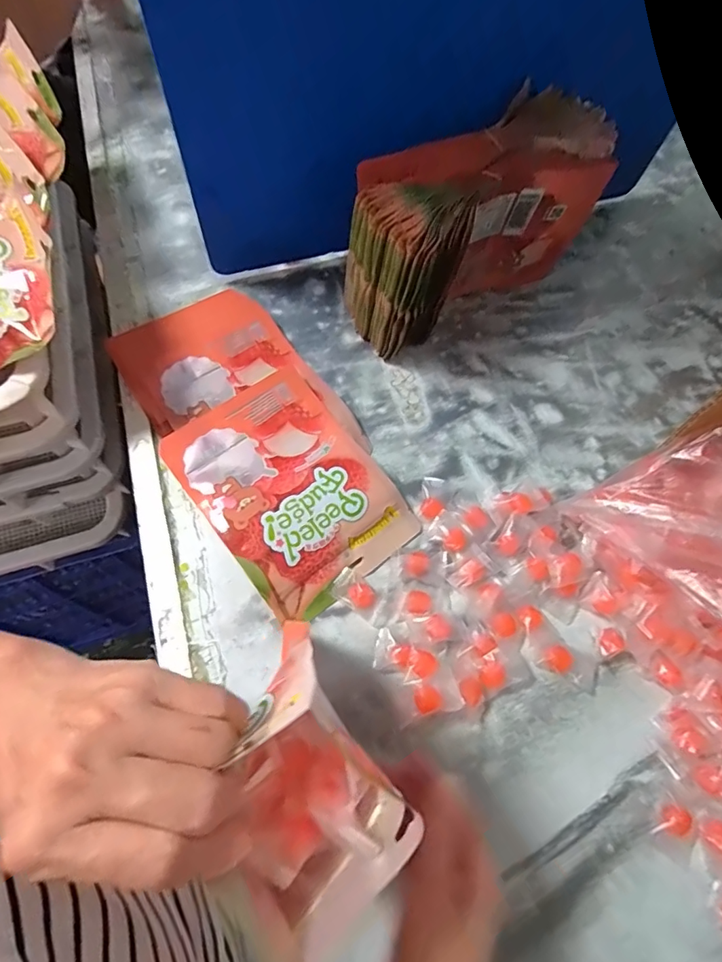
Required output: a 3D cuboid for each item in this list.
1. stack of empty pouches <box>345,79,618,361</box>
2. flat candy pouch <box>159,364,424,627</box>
[{"bbox_3d":[0.125,-0.275,0.533,0.295,0.165,0.121,-32,70,-16],"label":"stack of empty pouches"},{"bbox_3d":[-0.068,0.006,0.462,0.155,0.031,0.214,-35,71,-17],"label":"flat candy pouch"}]

